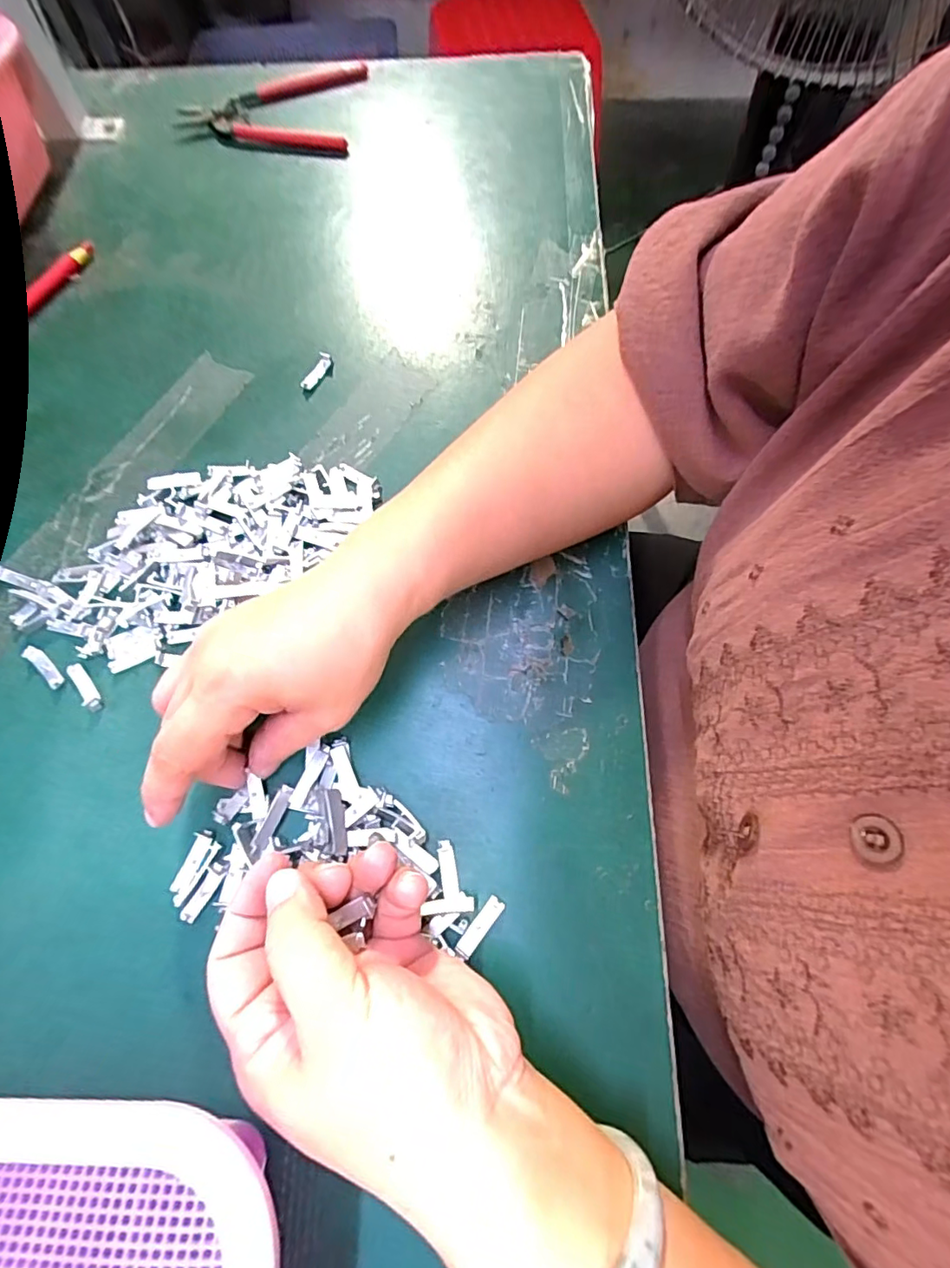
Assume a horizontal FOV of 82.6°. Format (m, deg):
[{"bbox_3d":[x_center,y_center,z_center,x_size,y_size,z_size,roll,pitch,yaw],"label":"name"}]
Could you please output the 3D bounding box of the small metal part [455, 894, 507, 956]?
[{"bbox_3d":[0.003,0.127,0.235,0.007,0.005,0.026,36,74,14],"label":"small metal part"}]

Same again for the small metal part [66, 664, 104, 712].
[{"bbox_3d":[-0.203,0.027,0.282,0.008,0.004,0.030,-37,72,-11],"label":"small metal part"}]

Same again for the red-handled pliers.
[{"bbox_3d":[-0.173,-0.441,0.454,0.150,0.014,0.100,4,69,4],"label":"red-handled pliers"}]

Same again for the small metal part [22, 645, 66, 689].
[{"bbox_3d":[-0.229,0.017,0.287,0.032,0.004,0.008,37,75,15],"label":"small metal part"}]

